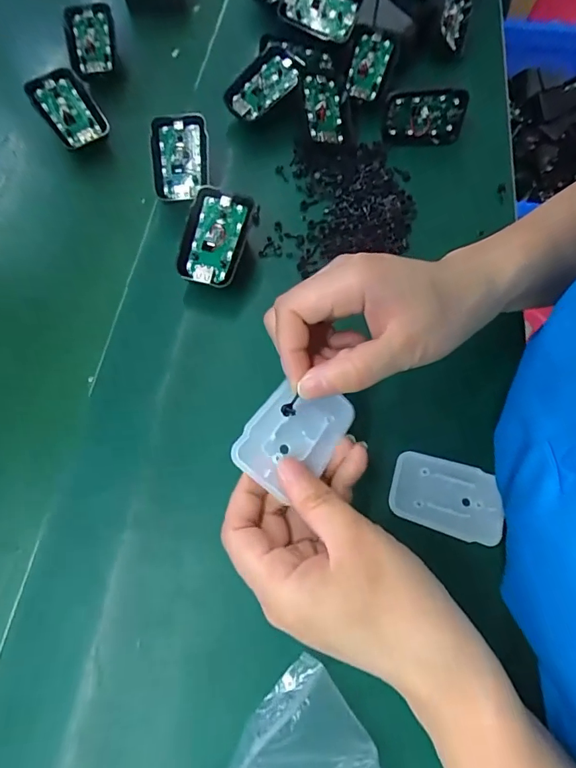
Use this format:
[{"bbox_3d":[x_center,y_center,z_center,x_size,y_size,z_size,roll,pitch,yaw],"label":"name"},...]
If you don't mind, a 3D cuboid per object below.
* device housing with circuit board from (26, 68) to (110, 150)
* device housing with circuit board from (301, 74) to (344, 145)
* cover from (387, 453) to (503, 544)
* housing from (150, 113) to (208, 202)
[{"bbox_3d":[-0.185,-0.231,0.385,0.043,0.012,0.068,-34,90,-7],"label":"device housing with circuit board"},{"bbox_3d":[0.031,-0.232,0.387,0.034,0.006,0.062,-7,84,-23],"label":"device housing with circuit board"},{"bbox_3d":[0.099,0.070,0.284,0.066,0.005,0.044,14,68,5],"label":"cover"},{"bbox_3d":[-0.084,-0.176,0.356,0.042,0.009,0.066,-3,88,-9],"label":"housing"}]

